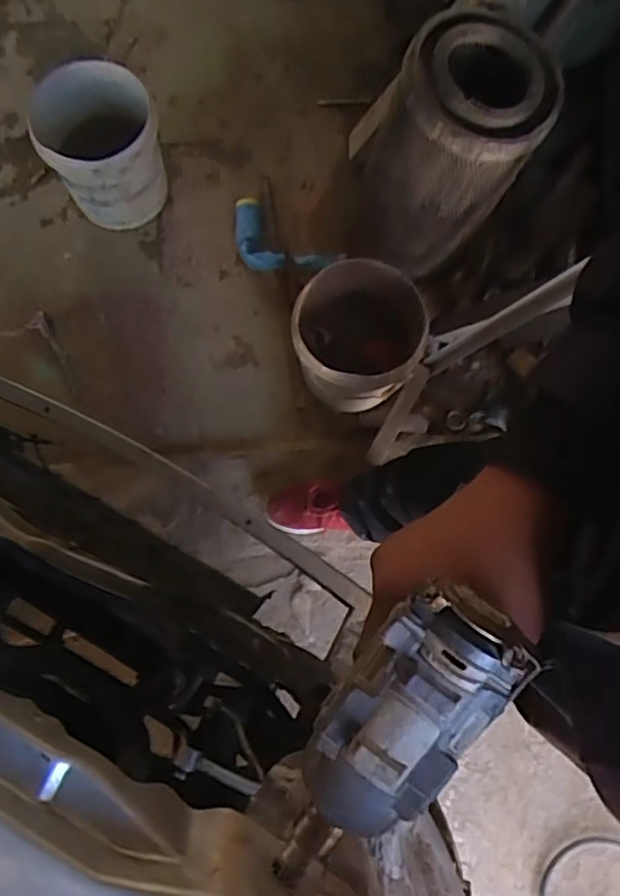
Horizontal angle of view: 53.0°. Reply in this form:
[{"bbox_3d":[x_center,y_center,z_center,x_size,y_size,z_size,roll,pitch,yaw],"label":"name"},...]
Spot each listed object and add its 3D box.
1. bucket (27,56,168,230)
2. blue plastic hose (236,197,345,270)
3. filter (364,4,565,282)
[{"bbox_3d":[-0.470,-0.690,1.437,0.254,0.268,0.273,0,76,-2],"label":"bucket"},{"bbox_3d":[-0.082,-0.492,1.518,0.290,0.051,0.143,39,78,7],"label":"blue plastic hose"},{"bbox_3d":[0.286,-0.596,1.253,0.273,0.410,0.299,0,76,-2],"label":"filter"}]

